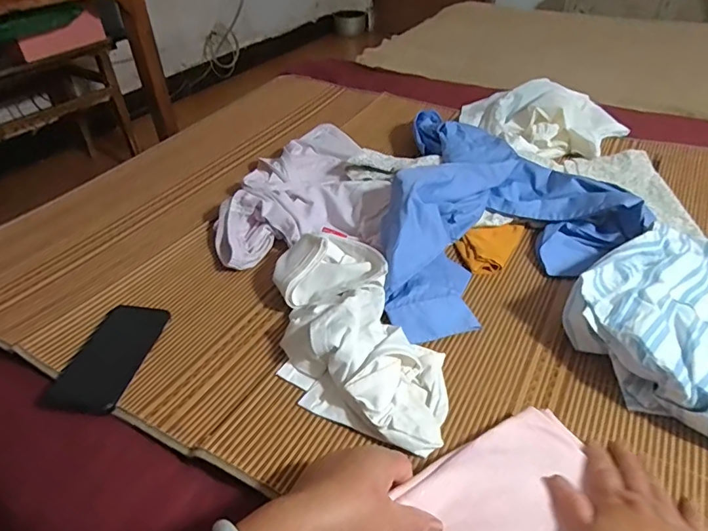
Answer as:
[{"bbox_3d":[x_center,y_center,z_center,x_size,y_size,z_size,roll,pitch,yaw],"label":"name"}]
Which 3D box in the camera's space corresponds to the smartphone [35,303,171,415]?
[{"bbox_3d":[-0.298,0.109,0.599,0.090,0.009,0.162,4,39,7],"label":"smartphone"}]

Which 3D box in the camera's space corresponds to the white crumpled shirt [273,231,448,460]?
[{"bbox_3d":[-0.006,0.075,0.589,0.169,0.066,0.323,-13,40,-15],"label":"white crumpled shirt"}]

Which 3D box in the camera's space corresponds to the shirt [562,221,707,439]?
[{"bbox_3d":[0.445,0.059,0.587,0.320,0.067,0.258,-28,46,-30],"label":"shirt"}]

